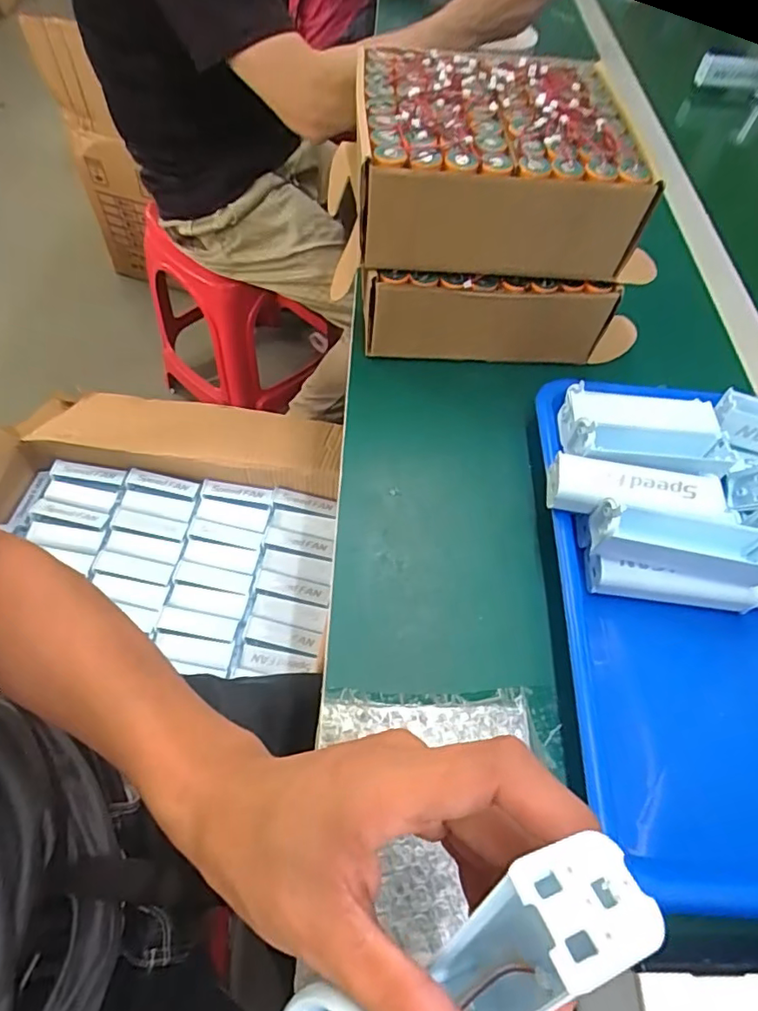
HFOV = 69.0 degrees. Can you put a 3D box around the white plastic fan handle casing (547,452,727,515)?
[{"bbox_3d":[0.163,-0.009,0.350,0.105,0.021,0.029,8,58,0],"label":"white plastic fan handle casing"}]

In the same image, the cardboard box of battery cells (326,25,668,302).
[{"bbox_3d":[0.094,-0.247,0.412,0.236,0.093,0.162,2,58,-3],"label":"cardboard box of battery cells"}]

